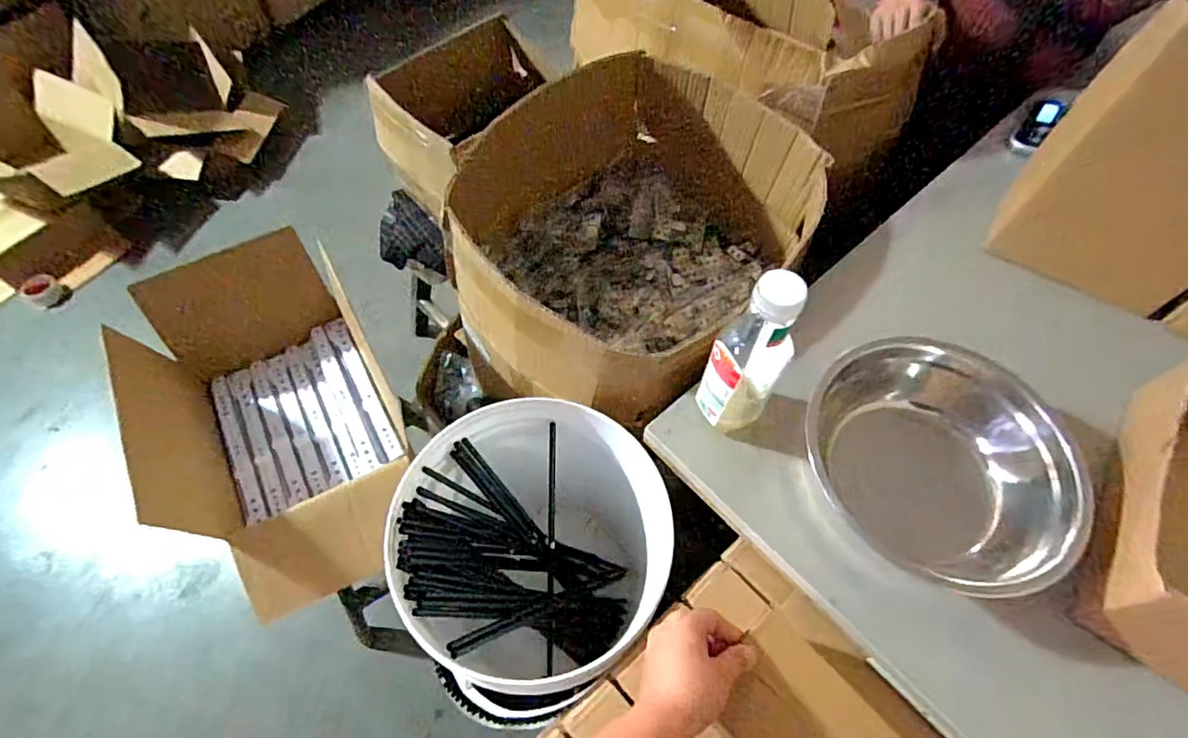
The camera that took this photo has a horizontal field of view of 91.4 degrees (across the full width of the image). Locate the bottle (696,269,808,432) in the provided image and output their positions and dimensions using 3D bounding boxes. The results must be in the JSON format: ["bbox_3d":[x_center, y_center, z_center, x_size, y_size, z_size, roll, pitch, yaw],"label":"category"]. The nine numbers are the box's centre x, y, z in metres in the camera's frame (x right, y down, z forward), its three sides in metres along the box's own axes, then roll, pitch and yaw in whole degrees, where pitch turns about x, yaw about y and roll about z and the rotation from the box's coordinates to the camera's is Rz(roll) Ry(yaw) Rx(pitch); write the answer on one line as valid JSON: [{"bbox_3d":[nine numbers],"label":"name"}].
[{"bbox_3d":[0.152,-0.013,0.544,0.079,0.197,0.057,-23,62,-15],"label":"bottle"}]

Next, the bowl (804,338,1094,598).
[{"bbox_3d":[0.341,0.088,0.590,0.253,0.099,0.211,29,62,15],"label":"bowl"}]

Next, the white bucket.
[{"bbox_3d":[-0.074,0.248,0.762,0.300,0.340,0.284,1,59,-2],"label":"white bucket"}]

